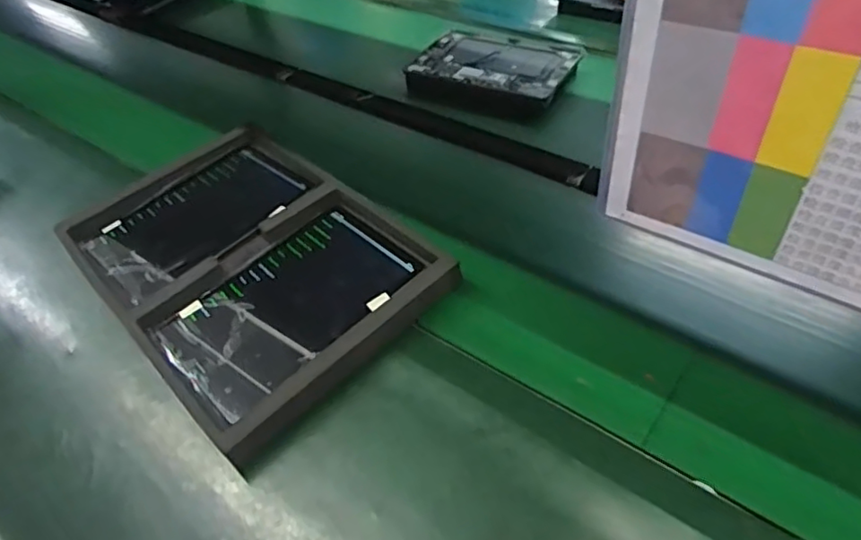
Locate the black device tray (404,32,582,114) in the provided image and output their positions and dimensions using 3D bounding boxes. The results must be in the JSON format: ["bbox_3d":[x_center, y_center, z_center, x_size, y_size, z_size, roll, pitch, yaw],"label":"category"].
[{"bbox_3d":[0.104,-0.325,0.995,0.254,0.048,0.168,13,49,20],"label":"black device tray"}]

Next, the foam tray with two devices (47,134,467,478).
[{"bbox_3d":[-0.211,-0.016,0.697,0.296,0.041,0.424,-37,52,-25],"label":"foam tray with two devices"}]

